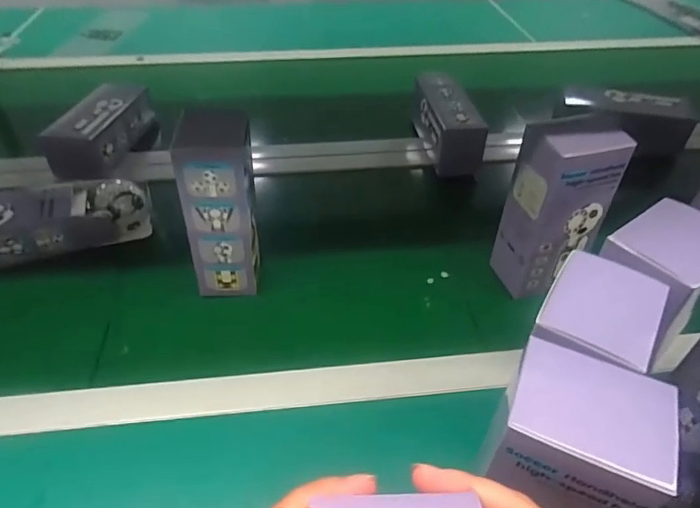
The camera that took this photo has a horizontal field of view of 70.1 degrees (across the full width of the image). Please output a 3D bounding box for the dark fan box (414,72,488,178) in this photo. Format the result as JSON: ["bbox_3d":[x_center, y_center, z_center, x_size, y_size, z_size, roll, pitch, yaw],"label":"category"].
[{"bbox_3d":[0.148,-0.202,0.786,0.070,0.093,0.181,-6,43,-7],"label":"dark fan box"}]

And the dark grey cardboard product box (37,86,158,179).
[{"bbox_3d":[-0.388,-0.198,0.784,0.084,0.089,0.193,4,43,4],"label":"dark grey cardboard product box"}]

